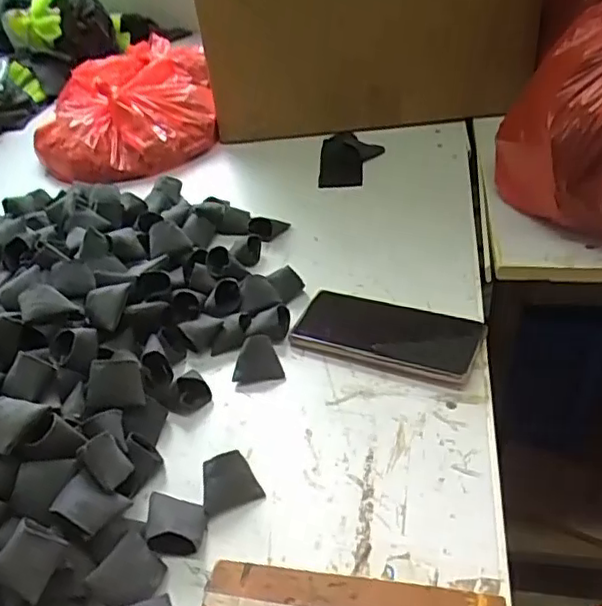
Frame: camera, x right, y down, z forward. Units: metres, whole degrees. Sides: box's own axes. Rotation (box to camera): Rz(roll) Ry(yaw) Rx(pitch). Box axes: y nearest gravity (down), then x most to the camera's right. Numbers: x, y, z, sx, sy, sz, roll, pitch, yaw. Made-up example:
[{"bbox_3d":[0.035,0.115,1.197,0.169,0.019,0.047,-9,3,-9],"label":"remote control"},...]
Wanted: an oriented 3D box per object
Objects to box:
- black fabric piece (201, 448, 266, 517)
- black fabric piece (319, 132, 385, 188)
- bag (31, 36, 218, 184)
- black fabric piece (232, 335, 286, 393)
[{"bbox_3d":[-0.052,0.127,0.438,0.040,0.025,0.030,-18,41,-13],"label":"black fabric piece"},{"bbox_3d":[0.063,-0.185,0.786,0.079,0.018,0.109,-2,40,6],"label":"black fabric piece"},{"bbox_3d":[-0.269,-0.317,0.953,0.252,0.080,0.384,-12,40,-5],"label":"bag"},{"bbox_3d":[-0.039,0.051,0.526,0.041,0.028,0.037,-16,40,-10],"label":"black fabric piece"}]

